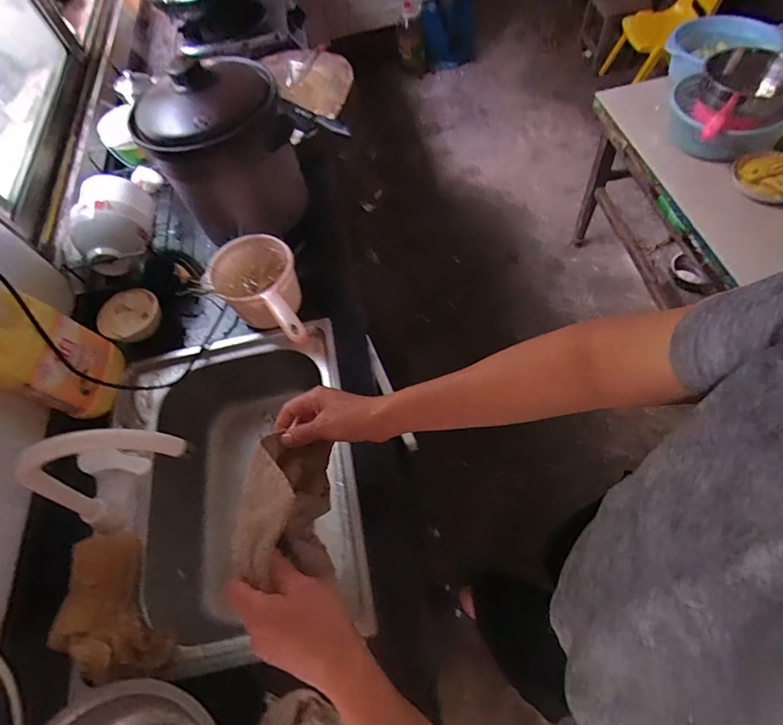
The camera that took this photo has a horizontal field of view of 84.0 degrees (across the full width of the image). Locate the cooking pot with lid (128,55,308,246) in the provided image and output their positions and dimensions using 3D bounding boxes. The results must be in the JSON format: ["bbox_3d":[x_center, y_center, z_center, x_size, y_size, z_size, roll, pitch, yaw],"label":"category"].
[{"bbox_3d":[-0.297,-0.386,0.805,0.201,0.257,0.202,-3,62,6],"label":"cooking pot with lid"}]

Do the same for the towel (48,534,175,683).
[{"bbox_3d":[-0.383,0.336,0.587,0.093,0.080,0.196,-35,63,-10],"label":"towel"}]

